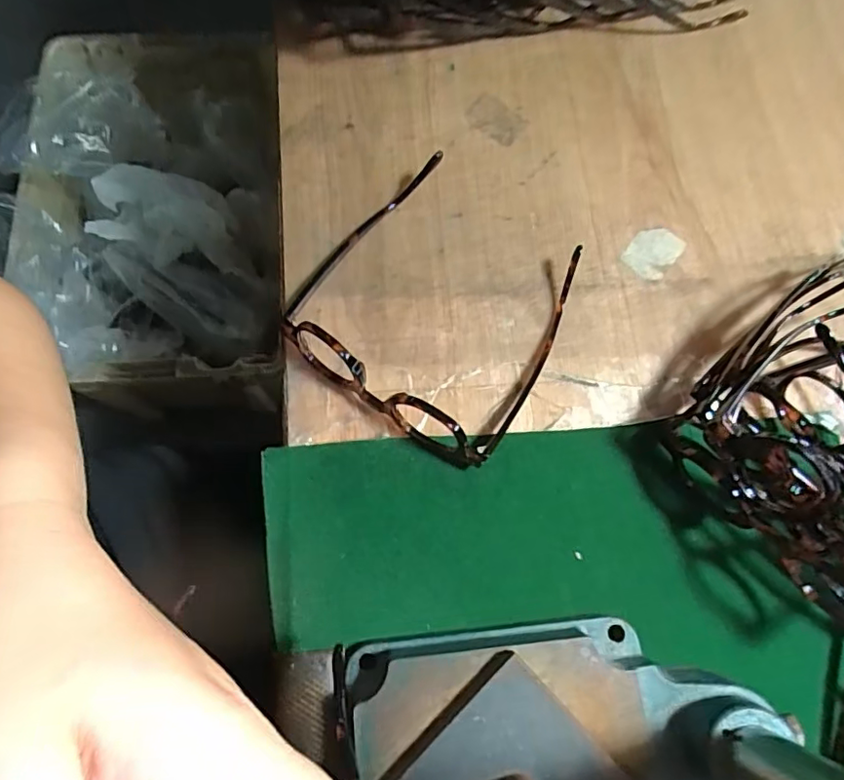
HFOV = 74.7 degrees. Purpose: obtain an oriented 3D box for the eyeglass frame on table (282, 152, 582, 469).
[{"bbox_3d":[0.008,-0.054,0.320,0.146,0.040,0.151,31,75,7],"label":"eyeglass frame on table"}]

